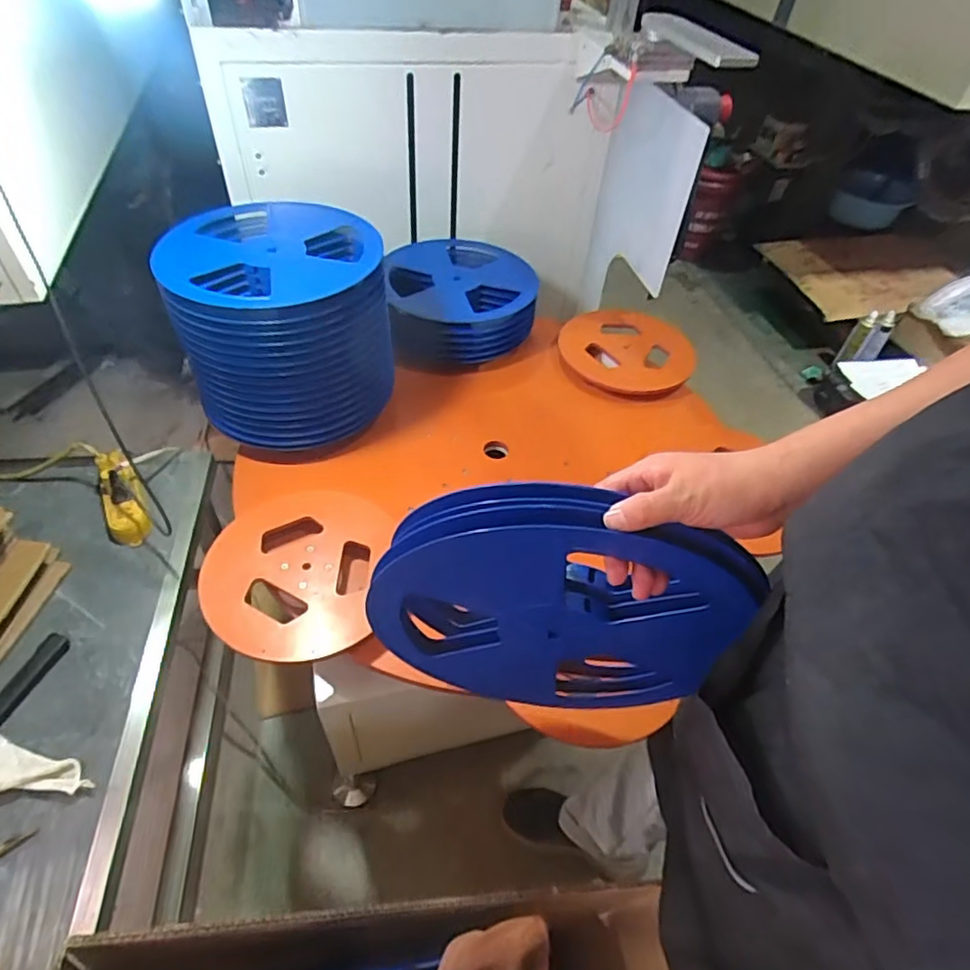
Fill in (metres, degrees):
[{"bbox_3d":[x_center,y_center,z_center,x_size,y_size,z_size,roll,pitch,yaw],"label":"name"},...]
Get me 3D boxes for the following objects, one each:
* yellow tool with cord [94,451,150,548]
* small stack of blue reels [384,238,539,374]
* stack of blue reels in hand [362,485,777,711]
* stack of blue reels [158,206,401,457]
[{"bbox_3d":[-0.549,0.022,0.907,0.066,0.047,0.147,-20,78,-21],"label":"yellow tool with cord"},{"bbox_3d":[-0.052,-0.359,1.192,0.300,0.117,0.298,-4,49,-9],"label":"small stack of blue reels"},{"bbox_3d":[0.055,0.114,0.503,0.283,0.298,0.040,9,48,2],"label":"stack of blue reels in hand"},{"bbox_3d":[-0.309,-0.243,0.925,0.284,0.270,0.268,-20,53,-21],"label":"stack of blue reels"}]

